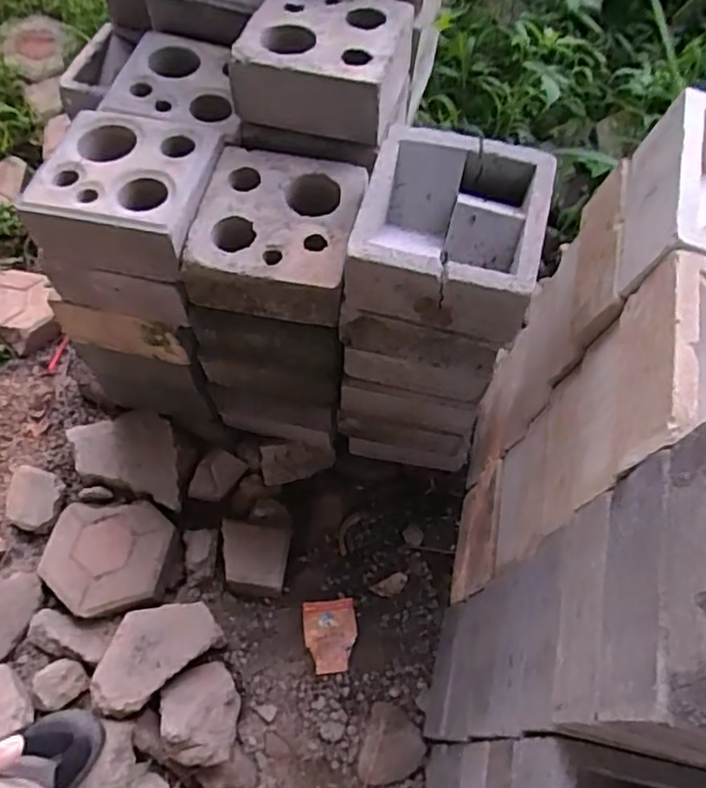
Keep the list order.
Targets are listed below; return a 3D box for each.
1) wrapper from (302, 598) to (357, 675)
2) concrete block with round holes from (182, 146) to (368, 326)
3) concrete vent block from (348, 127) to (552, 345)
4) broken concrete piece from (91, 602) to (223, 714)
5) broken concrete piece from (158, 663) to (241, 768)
[{"bbox_3d":[-0.038,0.402,1.090,0.086,0.007,0.112,-3,65,-6],"label":"wrapper"},{"bbox_3d":[-0.094,-0.212,0.857,0.194,0.080,0.209,12,64,2],"label":"concrete block with round holes"},{"bbox_3d":[0.114,-0.189,0.768,0.196,0.099,0.207,17,64,4],"label":"concrete vent block"},{"bbox_3d":[-0.317,0.396,1.023,0.200,0.053,0.122,-38,72,-19],"label":"broken concrete piece"},{"bbox_3d":[-0.227,0.483,0.989,0.108,0.093,0.132,-18,67,-12],"label":"broken concrete piece"}]

